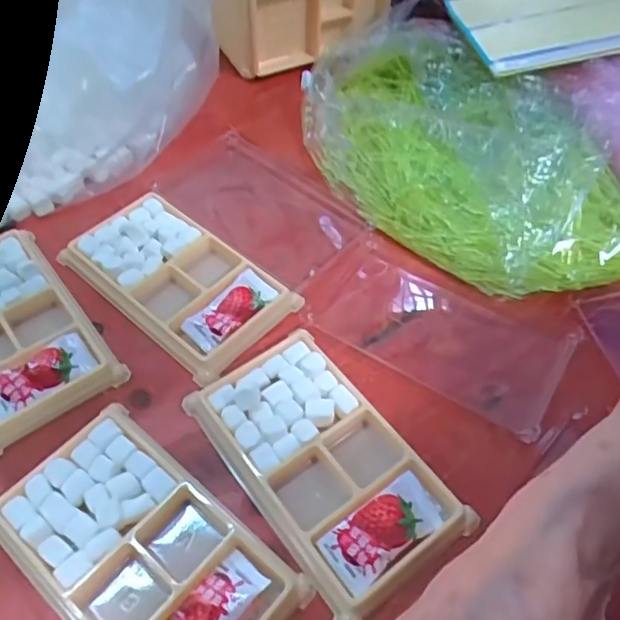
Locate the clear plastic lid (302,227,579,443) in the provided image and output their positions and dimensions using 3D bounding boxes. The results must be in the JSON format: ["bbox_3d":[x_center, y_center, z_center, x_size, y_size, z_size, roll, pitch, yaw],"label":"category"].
[{"bbox_3d":[0.072,0.008,0.344,0.148,0.009,0.083,28,58,19],"label":"clear plastic lid"}]

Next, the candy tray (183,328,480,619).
[{"bbox_3d":[0.006,0.070,0.289,0.079,0.011,0.137,-30,59,-22],"label":"candy tray"}]

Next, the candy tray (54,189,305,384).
[{"bbox_3d":[-0.079,-0.020,0.354,0.129,0.012,0.073,35,60,22],"label":"candy tray"}]

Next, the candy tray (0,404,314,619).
[{"bbox_3d":[-0.073,0.106,0.259,0.131,0.014,0.078,35,60,22],"label":"candy tray"}]

